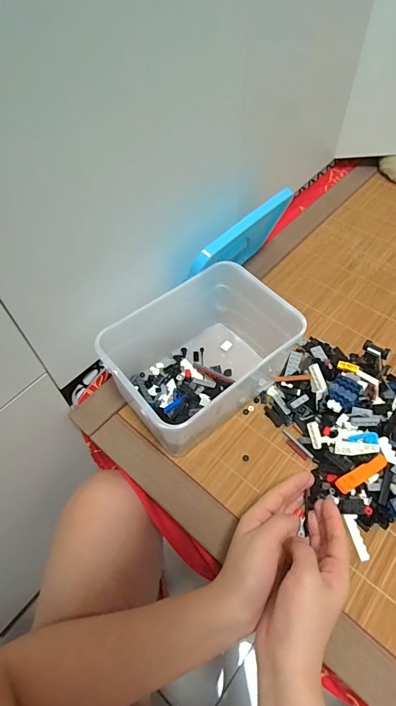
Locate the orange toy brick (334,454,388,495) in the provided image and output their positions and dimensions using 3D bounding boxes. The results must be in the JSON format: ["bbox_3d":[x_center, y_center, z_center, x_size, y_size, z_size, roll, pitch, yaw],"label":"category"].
[{"bbox_3d":[0.183,0.135,0.418,0.068,0.009,0.015,-26,57,-16],"label":"orange toy brick"}]

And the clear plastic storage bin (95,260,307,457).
[{"bbox_3d":[0.005,0.010,0.470,0.208,0.125,0.147,-35,60,-21],"label":"clear plastic storage bin"}]

